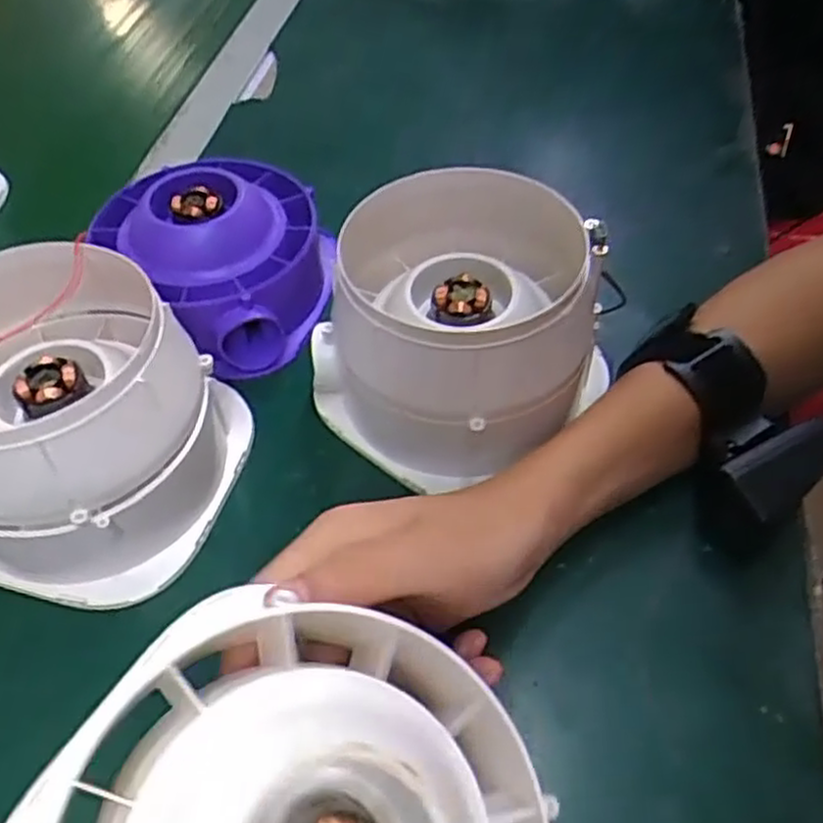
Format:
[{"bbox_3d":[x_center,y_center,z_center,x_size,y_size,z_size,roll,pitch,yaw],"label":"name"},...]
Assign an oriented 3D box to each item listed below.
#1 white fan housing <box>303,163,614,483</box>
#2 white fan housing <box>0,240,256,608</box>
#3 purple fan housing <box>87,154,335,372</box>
[{"bbox_3d":[0.020,-0.044,0.374,0.127,0.096,0.121,-1,52,1],"label":"white fan housing"},{"bbox_3d":[-0.161,0.001,0.348,0.139,0.099,0.133,-1,52,1],"label":"white fan housing"},{"bbox_3d":[-0.107,-0.098,0.444,0.141,0.067,0.128,36,61,27],"label":"purple fan housing"}]

